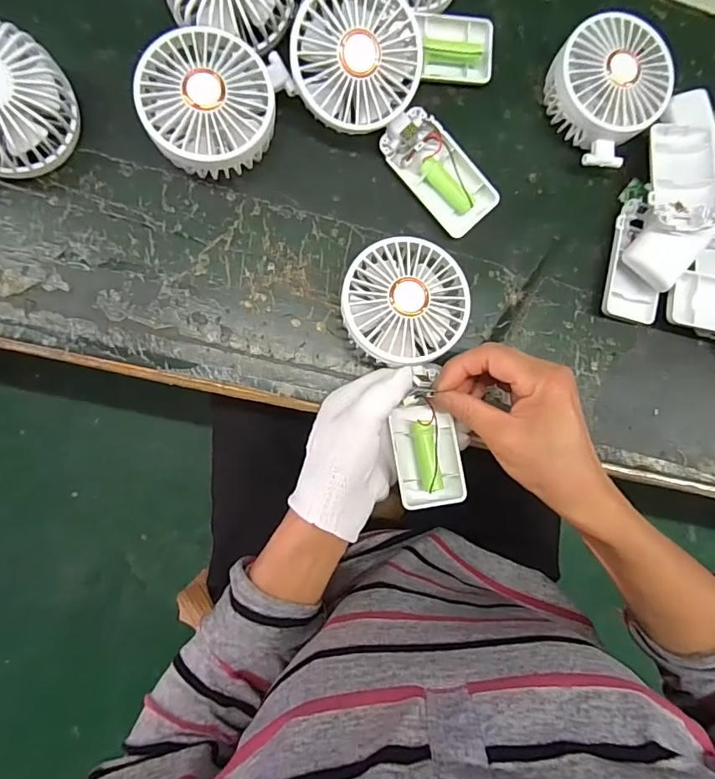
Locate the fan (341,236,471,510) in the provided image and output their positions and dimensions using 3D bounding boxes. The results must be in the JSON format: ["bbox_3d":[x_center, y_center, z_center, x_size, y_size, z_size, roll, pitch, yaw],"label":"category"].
[{"bbox_3d":[0.040,-0.011,0.330,0.083,0.033,0.178,-7,93,-9],"label":"fan"}]

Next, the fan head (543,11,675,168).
[{"bbox_3d":[0.186,-0.227,0.367,0.086,0.046,0.091,0,88,-7],"label":"fan head"}]

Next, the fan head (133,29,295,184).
[{"bbox_3d":[-0.094,-0.195,0.332,0.099,0.049,0.083,-23,91,-7],"label":"fan head"}]

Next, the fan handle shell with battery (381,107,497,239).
[{"bbox_3d":[0.061,-0.162,0.360,0.041,0.023,0.093,-42,93,-6],"label":"fan handle shell with battery"}]

